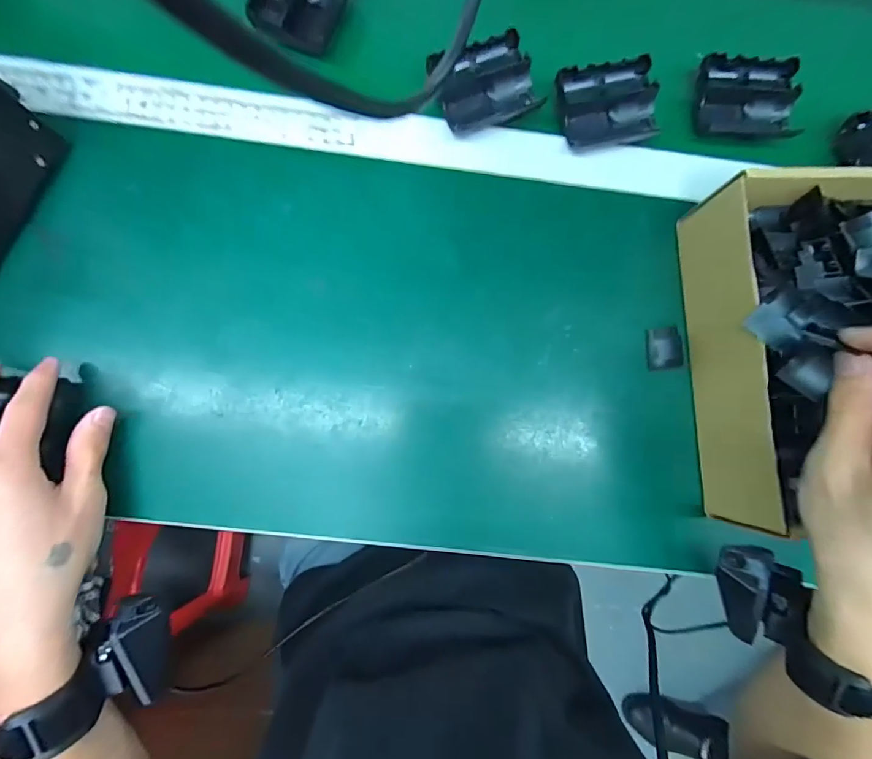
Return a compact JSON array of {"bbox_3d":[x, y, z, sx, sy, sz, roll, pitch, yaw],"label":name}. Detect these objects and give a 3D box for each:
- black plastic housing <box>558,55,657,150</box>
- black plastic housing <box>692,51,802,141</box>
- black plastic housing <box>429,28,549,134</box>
[{"bbox_3d":[0.142,-0.227,0.356,0.080,0.017,0.060,-11,85,-5],"label":"black plastic housing"},{"bbox_3d":[0.261,-0.238,0.363,0.082,0.021,0.066,2,84,-3],"label":"black plastic housing"},{"bbox_3d":[0.039,-0.240,0.351,0.078,0.018,0.064,-20,86,-5],"label":"black plastic housing"}]

